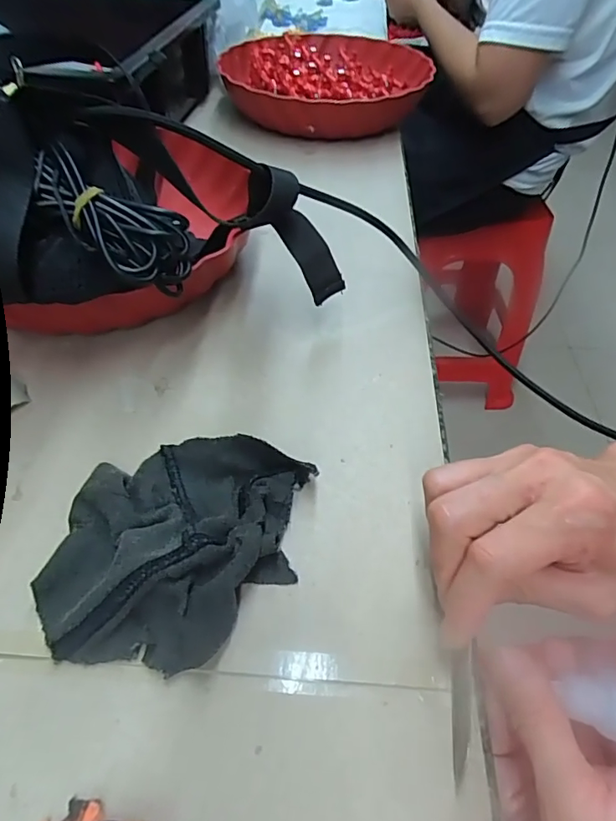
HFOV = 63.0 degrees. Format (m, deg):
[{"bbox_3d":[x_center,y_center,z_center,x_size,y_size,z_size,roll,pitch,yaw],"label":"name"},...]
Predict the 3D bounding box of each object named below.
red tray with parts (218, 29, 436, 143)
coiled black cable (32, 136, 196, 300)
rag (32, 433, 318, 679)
[{"bbox_3d":[0.025,-0.385,0.600,0.240,0.053,0.219,-13,51,-13],"label":"red tray with parts"},{"bbox_3d":[-0.099,-0.093,0.253,0.085,0.024,0.039,34,78,-11],"label":"coiled black cable"},{"bbox_3d":[-0.061,0.057,0.229,0.105,0.028,0.105,9,50,5],"label":"rag"}]

